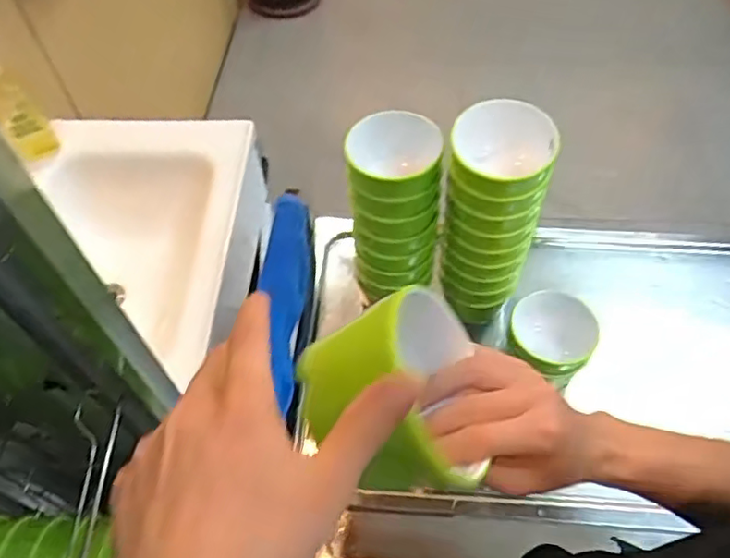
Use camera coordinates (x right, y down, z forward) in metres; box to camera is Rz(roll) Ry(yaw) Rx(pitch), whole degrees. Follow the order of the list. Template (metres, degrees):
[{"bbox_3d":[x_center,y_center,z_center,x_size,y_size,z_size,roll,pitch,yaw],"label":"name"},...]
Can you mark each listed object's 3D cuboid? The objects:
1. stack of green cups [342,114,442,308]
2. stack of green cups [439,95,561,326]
[{"bbox_3d":[0.034,-0.082,0.734,0.097,0.219,0.085,-5,56,-2],"label":"stack of green cups"},{"bbox_3d":[0.144,-0.065,0.713,0.102,0.272,0.091,13,57,10],"label":"stack of green cups"}]

